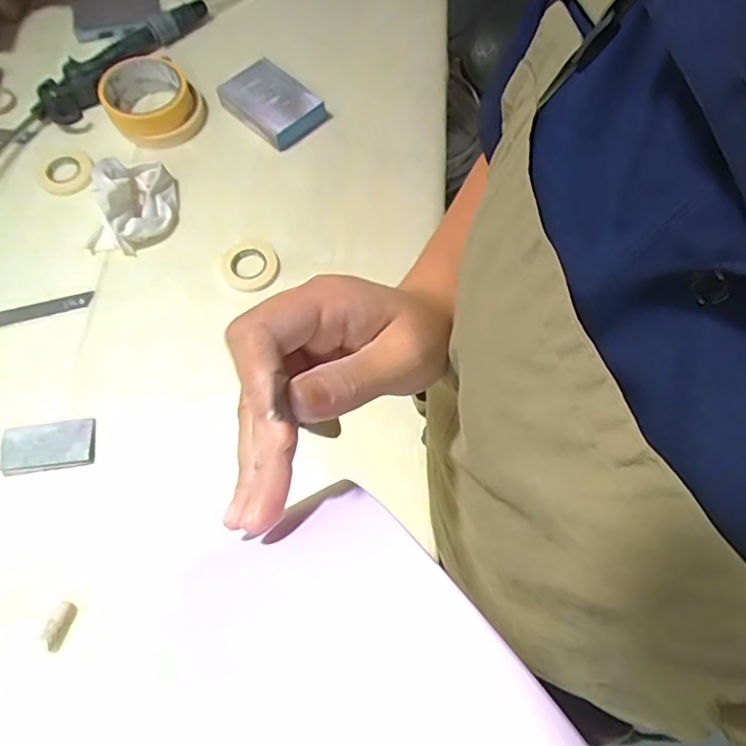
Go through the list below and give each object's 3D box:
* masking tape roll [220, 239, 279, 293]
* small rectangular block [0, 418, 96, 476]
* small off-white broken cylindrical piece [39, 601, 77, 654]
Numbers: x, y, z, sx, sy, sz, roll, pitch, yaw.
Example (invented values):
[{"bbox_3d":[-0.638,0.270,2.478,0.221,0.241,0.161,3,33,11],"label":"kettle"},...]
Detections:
[{"bbox_3d":[-0.122,-0.108,0.572,0.057,0.010,0.057,0,67,0],"label":"masking tape roll"},{"bbox_3d":[-0.279,0.062,0.491,0.075,0.008,0.042,-8,68,-3],"label":"small rectangular block"},{"bbox_3d":[-0.238,0.192,0.432,0.012,0.015,0.034,18,69,8],"label":"small off-white broken cylindrical piece"}]

